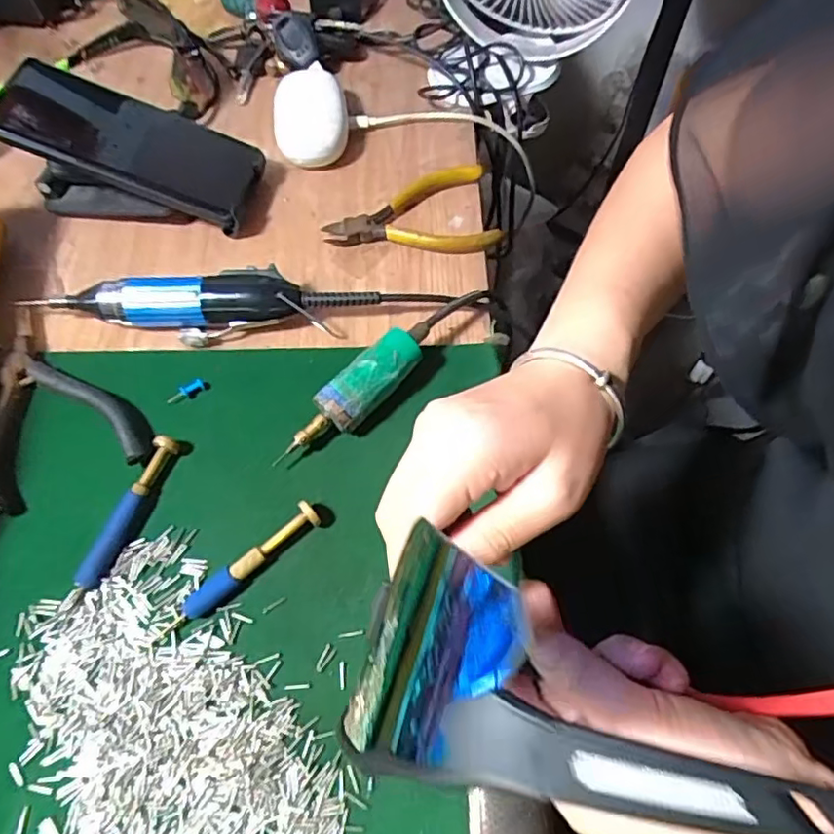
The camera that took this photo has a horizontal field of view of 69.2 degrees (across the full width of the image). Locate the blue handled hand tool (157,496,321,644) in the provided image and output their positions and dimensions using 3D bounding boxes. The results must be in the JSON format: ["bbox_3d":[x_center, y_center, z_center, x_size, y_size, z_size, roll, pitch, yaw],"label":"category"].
[{"bbox_3d":[-0.091,0.079,0.309,0.096,0.013,0.013,-38,65,-17],"label":"blue handled hand tool"}]

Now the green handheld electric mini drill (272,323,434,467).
[{"bbox_3d":[-0.032,-0.014,0.349,0.025,0.030,0.109,40,70,22],"label":"green handheld electric mini drill"}]

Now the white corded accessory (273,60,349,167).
[{"bbox_3d":[-0.084,-0.235,0.480,0.057,0.033,0.098,-8,60,-1],"label":"white corded accessory"}]

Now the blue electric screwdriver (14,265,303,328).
[{"bbox_3d":[-0.161,-0.070,0.387,0.173,0.032,0.029,-5,60,0],"label":"blue electric screwdriver"}]

